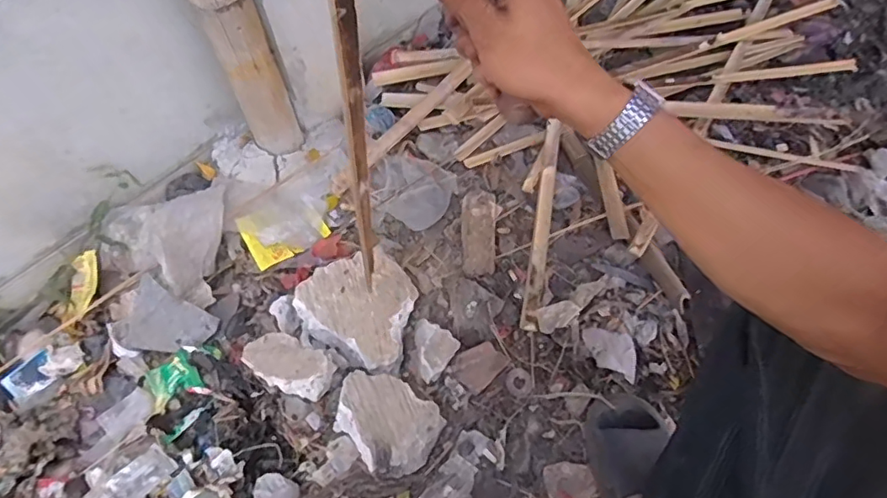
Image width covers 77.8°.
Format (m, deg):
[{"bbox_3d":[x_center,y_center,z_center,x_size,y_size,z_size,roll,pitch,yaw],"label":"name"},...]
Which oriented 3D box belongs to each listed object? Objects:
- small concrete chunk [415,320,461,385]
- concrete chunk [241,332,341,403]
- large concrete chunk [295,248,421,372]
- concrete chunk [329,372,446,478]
[{"bbox_3d":[-0.026,0.159,0.893,0.087,0.030,0.077,35,65,21],"label":"small concrete chunk"},{"bbox_3d":[-0.251,0.184,0.891,0.160,0.060,0.081,21,61,14],"label":"concrete chunk"},{"bbox_3d":[-0.136,0.094,0.953,0.222,0.035,0.179,32,64,20],"label":"large concrete chunk"},{"bbox_3d":[-0.090,0.258,0.821,0.163,0.069,0.125,30,64,19],"label":"concrete chunk"}]

